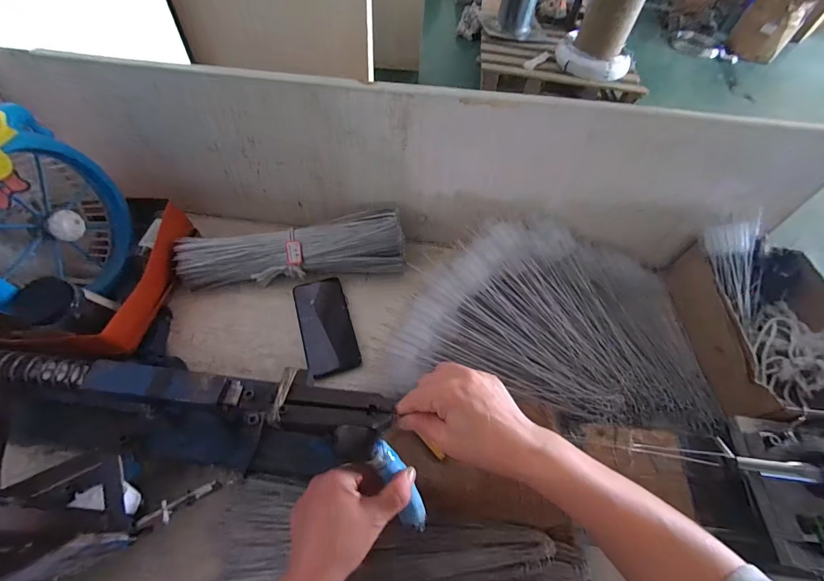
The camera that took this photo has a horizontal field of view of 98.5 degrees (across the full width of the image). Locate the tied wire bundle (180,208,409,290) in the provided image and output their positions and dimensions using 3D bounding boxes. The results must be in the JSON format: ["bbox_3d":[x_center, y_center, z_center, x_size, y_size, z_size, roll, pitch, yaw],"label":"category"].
[{"bbox_3d":[-0.195,-0.069,0.585,0.362,0.075,0.082,-5,56,-8],"label":"tied wire bundle"}]

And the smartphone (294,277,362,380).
[{"bbox_3d":[-0.136,0.053,0.560,0.077,0.007,0.167,-13,58,-14],"label":"smartphone"}]

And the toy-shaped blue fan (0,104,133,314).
[{"bbox_3d":[-0.496,-0.103,0.451,0.091,0.277,0.230,3,55,-3],"label":"toy-shaped blue fan"}]

